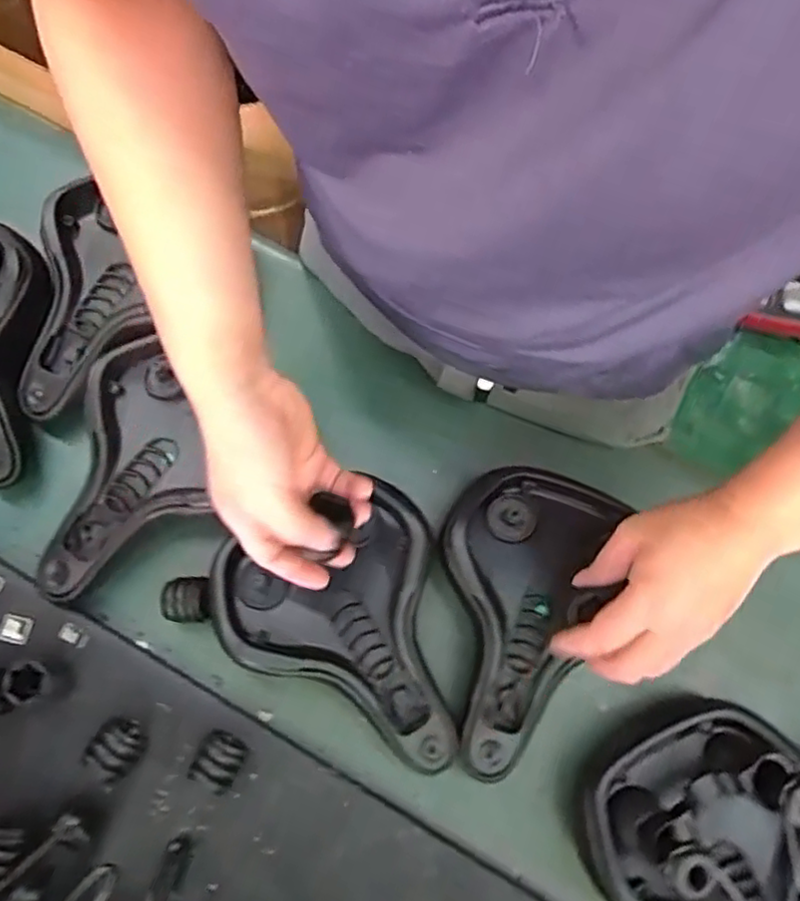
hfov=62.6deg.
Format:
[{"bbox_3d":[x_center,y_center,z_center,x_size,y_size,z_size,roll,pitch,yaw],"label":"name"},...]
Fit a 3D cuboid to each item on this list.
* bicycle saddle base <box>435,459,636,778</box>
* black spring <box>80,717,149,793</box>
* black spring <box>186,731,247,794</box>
[{"bbox_3d":[0.096,0.135,0.541,0.138,0.036,0.248,13,76,2],"label":"bicycle saddle base"},{"bbox_3d":[-0.224,0.236,0.515,0.045,0.038,0.047,-31,78,-10],"label":"black spring"},{"bbox_3d":[-0.142,0.245,0.519,0.034,0.035,0.035,24,75,4],"label":"black spring"}]

